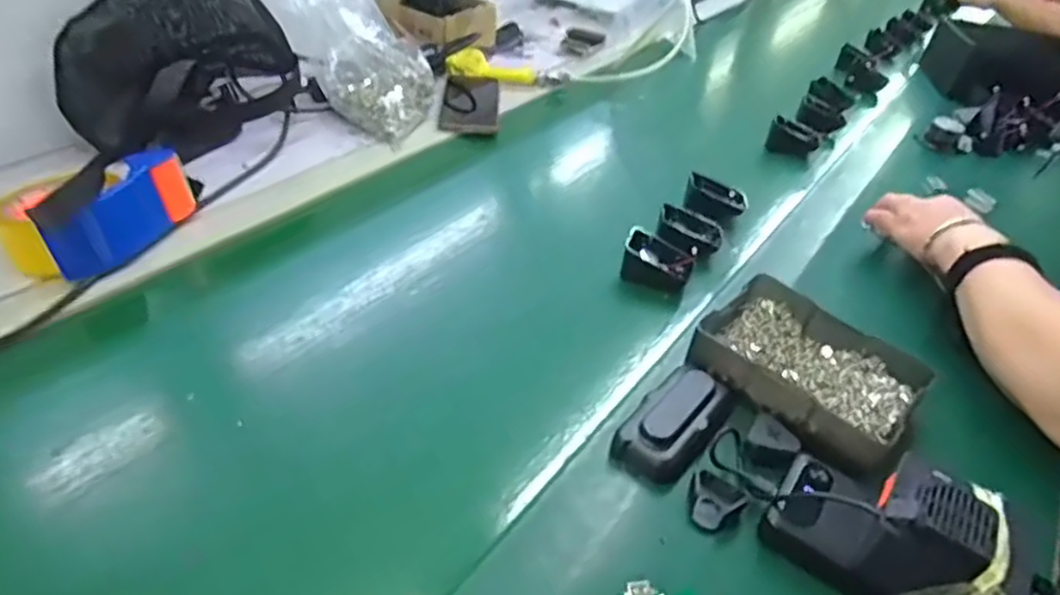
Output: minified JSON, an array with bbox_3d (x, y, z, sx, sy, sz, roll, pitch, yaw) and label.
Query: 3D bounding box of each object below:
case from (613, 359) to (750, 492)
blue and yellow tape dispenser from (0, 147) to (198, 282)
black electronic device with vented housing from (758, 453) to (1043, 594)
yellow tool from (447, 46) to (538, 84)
[{"bbox_3d":[0.109,0.090,0.501,0.055,0.025,0.109,27,42,26],"label":"case"},{"bbox_3d":[-0.391,-0.087,0.620,0.098,0.071,0.162,22,39,20],"label":"blue and yellow tape dispenser"},{"bbox_3d":[0.229,0.143,0.409,0.152,0.076,0.071,29,42,28],"label":"black electronic device with vented housing"},{"bbox_3d":[-0.055,-0.343,1.015,0.133,0.019,0.052,12,65,7],"label":"yellow tool"}]

